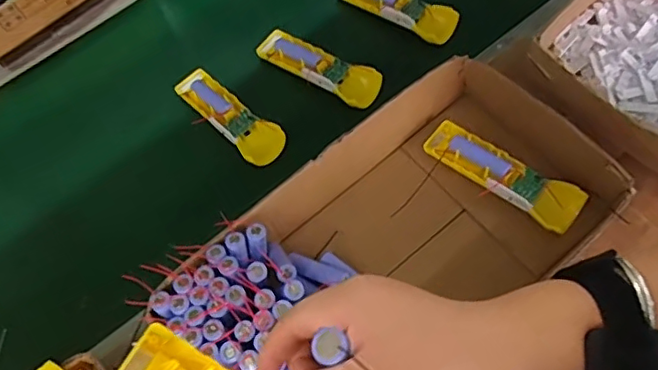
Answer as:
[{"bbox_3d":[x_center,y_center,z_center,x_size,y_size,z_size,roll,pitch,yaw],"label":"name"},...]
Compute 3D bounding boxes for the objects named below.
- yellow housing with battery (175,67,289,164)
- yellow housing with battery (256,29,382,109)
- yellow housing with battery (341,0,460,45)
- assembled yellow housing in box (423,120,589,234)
[{"bbox_3d":[-0.119,-0.084,0.680,0.048,0.026,0.170,-42,69,-15],"label":"yellow housing with battery"},{"bbox_3d":[-0.014,-0.145,0.698,0.163,0.022,0.047,33,71,17],"label":"yellow housing with battery"},{"bbox_3d":[0.084,-0.229,0.730,0.169,0.023,0.051,35,72,18],"label":"yellow housing with battery"},{"bbox_3d":[0.175,-0.014,0.585,0.163,0.032,0.043,39,73,19],"label":"assembled yellow housing in box"}]

